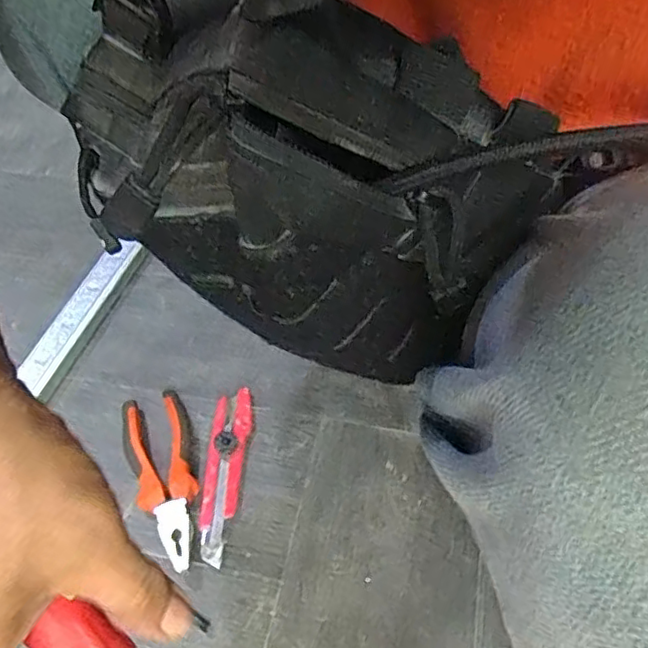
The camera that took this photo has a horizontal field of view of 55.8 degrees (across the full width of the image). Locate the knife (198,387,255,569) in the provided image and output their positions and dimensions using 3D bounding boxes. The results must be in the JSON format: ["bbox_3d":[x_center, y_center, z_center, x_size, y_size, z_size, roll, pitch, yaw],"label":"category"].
[{"bbox_3d":[-0.089,0.130,0.549,0.034,0.010,0.162,2,50,4],"label":"knife"}]

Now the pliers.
[{"bbox_3d":[-0.142,0.132,0.542,0.059,0.017,0.168,-17,52,-11],"label":"pliers"}]

